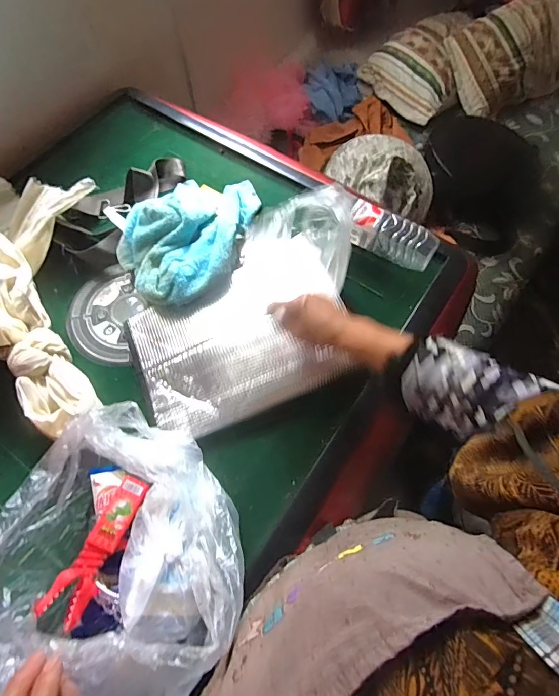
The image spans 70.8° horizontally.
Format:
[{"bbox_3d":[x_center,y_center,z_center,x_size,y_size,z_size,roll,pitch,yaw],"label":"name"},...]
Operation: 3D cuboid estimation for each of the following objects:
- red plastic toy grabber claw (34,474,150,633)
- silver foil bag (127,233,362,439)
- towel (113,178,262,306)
[{"bbox_3d":[-0.210,0.230,0.466,0.039,0.026,0.162,16,45,8],"label":"red plastic toy grabber claw"},{"bbox_3d":[-0.061,-0.030,0.597,0.317,0.050,0.252,-21,66,-9],"label":"silver foil bag"},{"bbox_3d":[-0.160,-0.203,0.664,0.193,0.076,0.295,10,65,6],"label":"towel"}]

